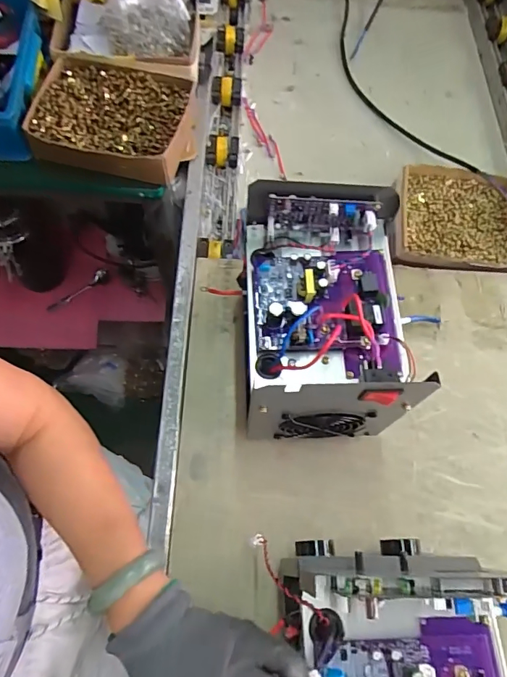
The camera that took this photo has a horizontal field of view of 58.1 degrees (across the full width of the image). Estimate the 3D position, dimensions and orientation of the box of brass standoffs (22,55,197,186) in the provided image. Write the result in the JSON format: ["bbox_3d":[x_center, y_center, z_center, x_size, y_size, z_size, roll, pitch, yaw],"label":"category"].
[{"bbox_3d":[-0.213,-0.332,0.694,0.219,0.064,0.182,13,66,5],"label":"box of brass standoffs"}]

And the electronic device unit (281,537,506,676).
[{"bbox_3d":[0.112,0.261,0.306,0.166,0.059,0.222,-1,65,-2],"label":"electronic device unit"}]

